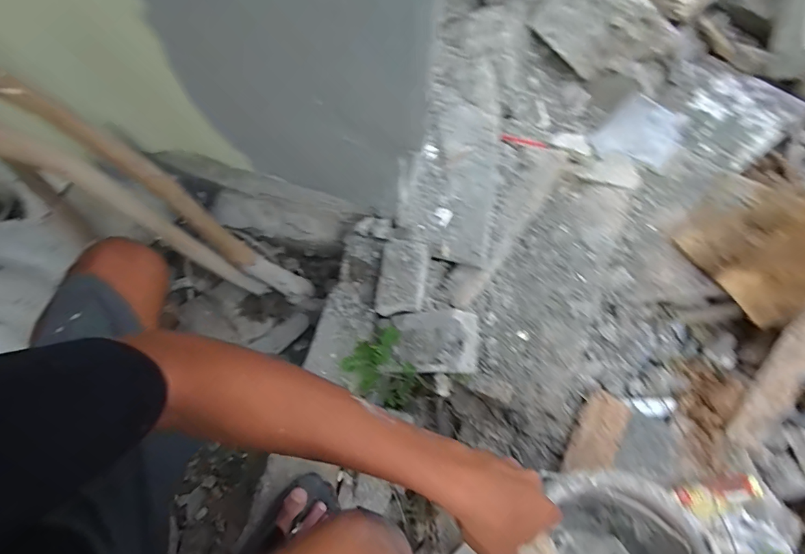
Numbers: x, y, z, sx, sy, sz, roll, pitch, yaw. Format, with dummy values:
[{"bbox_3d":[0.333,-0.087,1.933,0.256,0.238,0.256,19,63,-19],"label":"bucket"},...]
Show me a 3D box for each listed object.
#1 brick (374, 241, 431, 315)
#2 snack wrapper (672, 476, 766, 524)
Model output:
[{"bbox_3d":[0.001,0.007,0.730,0.082,0.068,0.134,11,66,3],"label":"brick"},{"bbox_3d":[0.452,0.317,0.596,0.121,0.026,0.042,-8,67,-6],"label":"snack wrapper"}]

